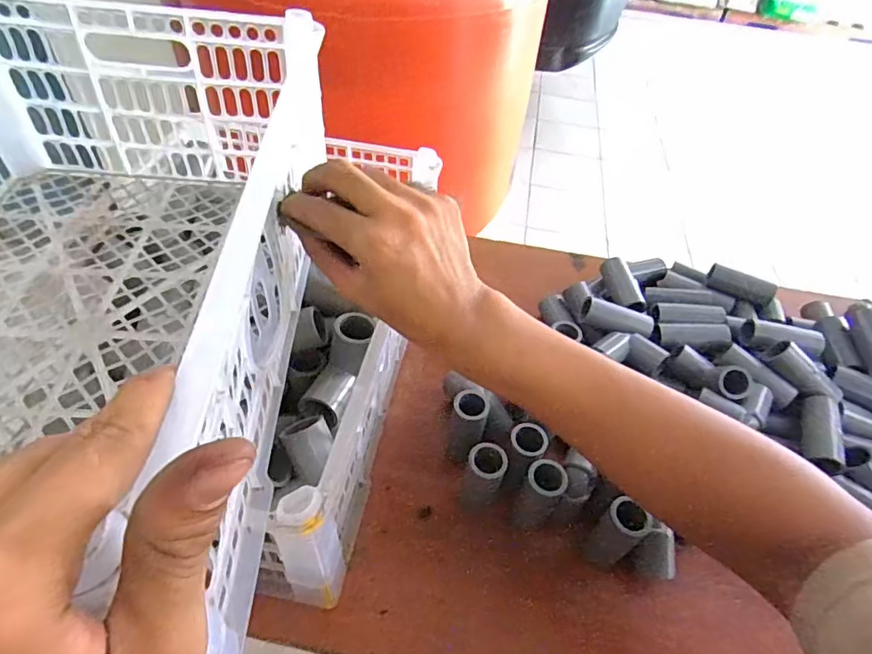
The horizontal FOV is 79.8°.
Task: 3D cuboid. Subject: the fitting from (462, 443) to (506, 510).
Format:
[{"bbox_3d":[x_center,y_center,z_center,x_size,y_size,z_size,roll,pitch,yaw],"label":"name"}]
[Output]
[{"bbox_3d":[0.039,0.120,0.422,0.029,0.069,0.030,19,49,11],"label":"fitting"}]

